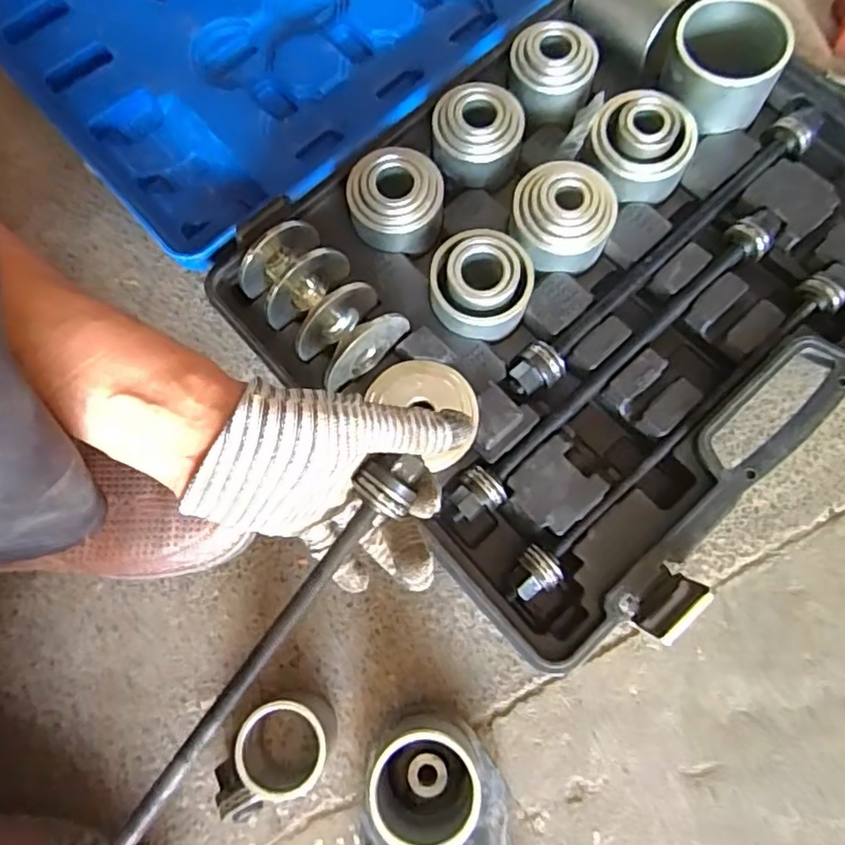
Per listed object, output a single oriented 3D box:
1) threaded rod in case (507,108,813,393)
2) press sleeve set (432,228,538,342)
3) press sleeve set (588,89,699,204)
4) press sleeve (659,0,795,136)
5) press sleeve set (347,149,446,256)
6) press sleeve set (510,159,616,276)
[{"bbox_3d":[0.195,-0.137,0.502,0.332,0.027,0.030,-41,79,-9],"label":"threaded rod in case"},{"bbox_3d":[0.044,-0.107,0.483,0.076,0.038,0.076,8,76,3],"label":"press sleeve set"},{"bbox_3d":[0.177,-0.227,0.505,0.080,0.046,0.078,0,76,1],"label":"press sleeve set"},{"bbox_3d":[0.240,-0.286,0.510,0.090,0.057,0.084,32,78,8],"label":"press sleeve"},{"bbox_3d":[-0.021,-0.176,0.501,0.072,0.035,0.071,0,76,1],"label":"press sleeve set"},{"bbox_3d":[0.108,-0.163,0.496,0.074,0.048,0.074,0,76,1],"label":"press sleeve set"}]

